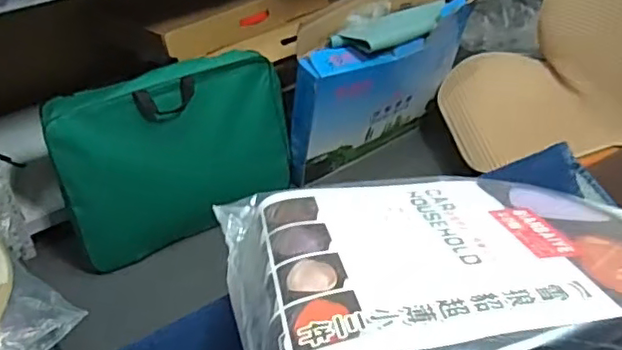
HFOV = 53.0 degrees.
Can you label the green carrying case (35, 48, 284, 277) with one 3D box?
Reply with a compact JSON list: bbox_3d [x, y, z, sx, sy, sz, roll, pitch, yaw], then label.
[{"bbox_3d":[-0.336,-0.061,1.652,0.630,0.445,0.072,-22,27,-24],"label":"green carrying case"}]

